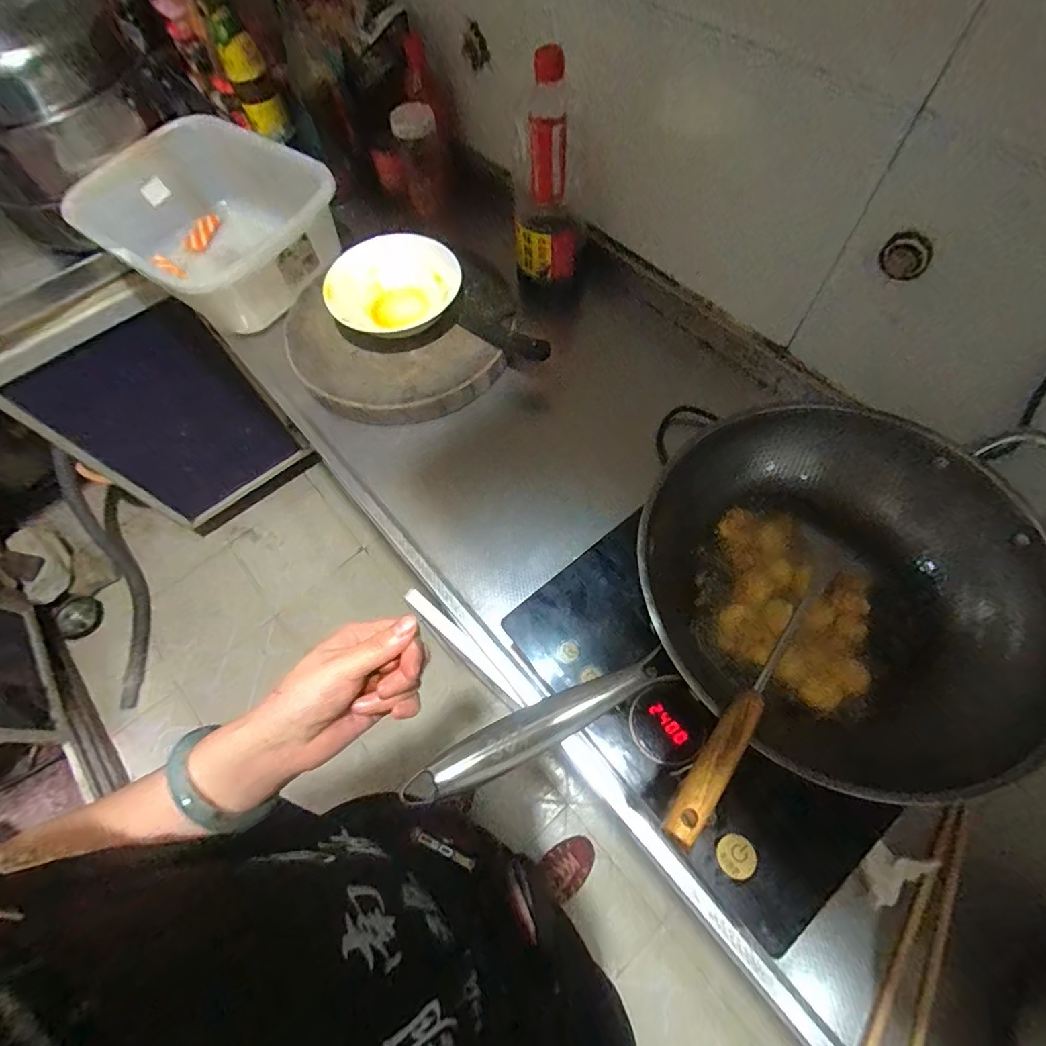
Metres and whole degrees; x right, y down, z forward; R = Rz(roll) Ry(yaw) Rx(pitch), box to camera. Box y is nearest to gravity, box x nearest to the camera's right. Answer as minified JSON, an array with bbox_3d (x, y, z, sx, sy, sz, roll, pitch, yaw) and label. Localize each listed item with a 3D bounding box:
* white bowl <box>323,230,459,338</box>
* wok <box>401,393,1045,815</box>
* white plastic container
[{"bbox_3d":[-0.185,-0.333,0.734,0.181,0.054,0.183,-1,64,3],"label":"white bowl"},{"bbox_3d":[0.174,0.095,0.400,0.502,0.123,0.304,-21,64,-21],"label":"wok"},{"bbox_3d":[-0.494,-0.480,0.833,0.387,0.148,0.305,38,72,19],"label":"white plastic container"}]

